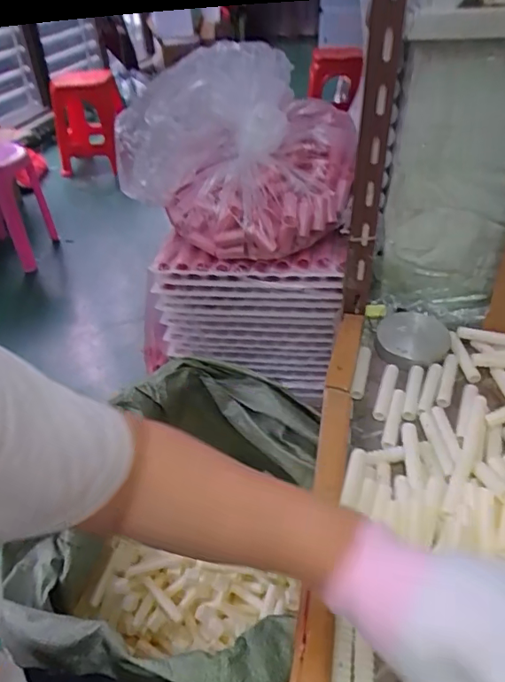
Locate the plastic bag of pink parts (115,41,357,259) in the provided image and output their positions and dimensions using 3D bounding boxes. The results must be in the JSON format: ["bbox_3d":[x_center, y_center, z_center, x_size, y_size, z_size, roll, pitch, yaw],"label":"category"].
[{"bbox_3d":[-0.019,-0.297,0.772,0.280,0.216,0.339,-30,46,-30],"label":"plastic bag of pink parts"}]

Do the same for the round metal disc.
[{"bbox_3d":[0.201,-0.007,0.650,0.084,0.020,0.101,9,40,13],"label":"round metal disc"}]

